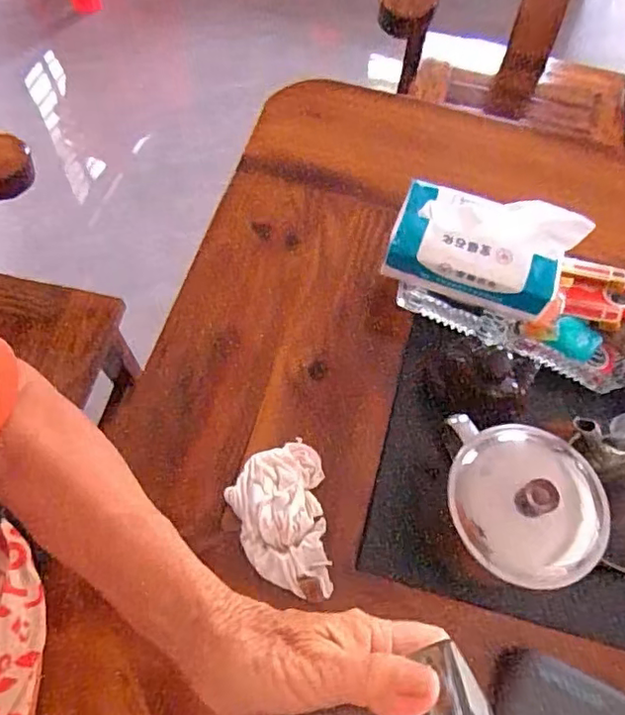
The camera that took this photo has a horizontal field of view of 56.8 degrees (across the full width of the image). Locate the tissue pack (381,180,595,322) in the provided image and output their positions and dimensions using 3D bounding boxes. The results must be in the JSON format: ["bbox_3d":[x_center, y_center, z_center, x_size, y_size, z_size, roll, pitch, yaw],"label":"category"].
[{"bbox_3d":[0.162,-0.108,0.560,0.168,0.077,0.090,20,65,6],"label":"tissue pack"}]

